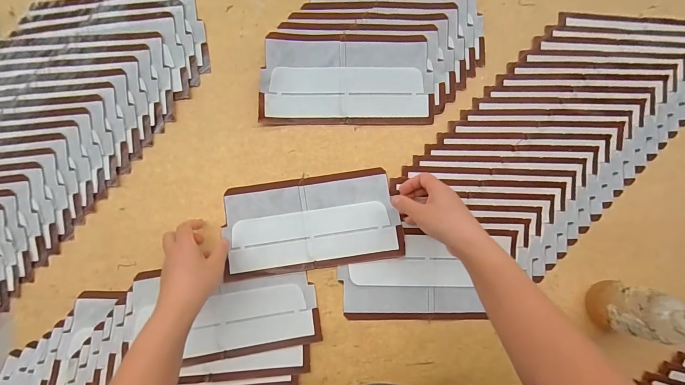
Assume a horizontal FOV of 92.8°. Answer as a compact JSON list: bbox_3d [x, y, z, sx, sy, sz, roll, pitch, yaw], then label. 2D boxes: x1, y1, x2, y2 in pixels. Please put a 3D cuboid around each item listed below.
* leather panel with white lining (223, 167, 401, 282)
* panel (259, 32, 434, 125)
[{"bbox_3d":[-0.042,0.042,0.455,0.235,0.009,0.126,-8,84,-2],"label":"leather panel with white lining"},{"bbox_3d":[0.008,-0.163,0.466,0.240,0.019,0.124,0,87,-3],"label":"panel"}]

